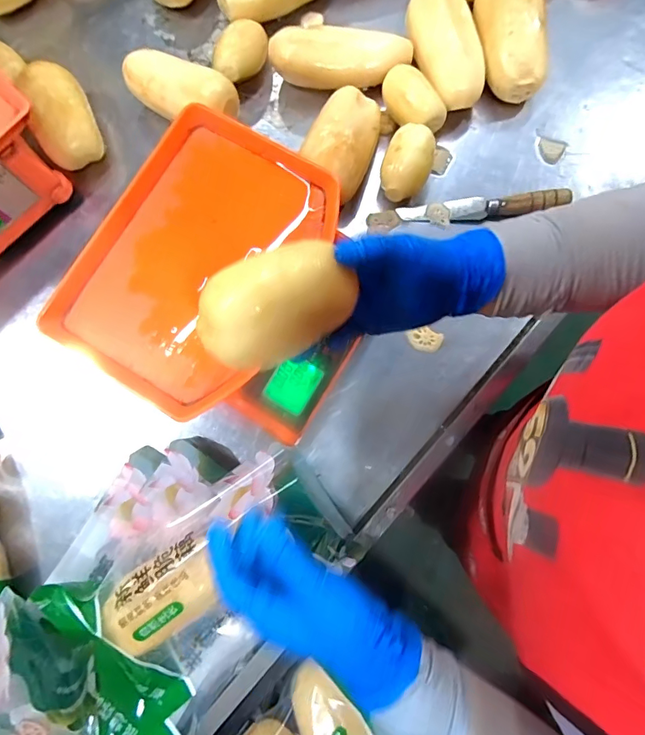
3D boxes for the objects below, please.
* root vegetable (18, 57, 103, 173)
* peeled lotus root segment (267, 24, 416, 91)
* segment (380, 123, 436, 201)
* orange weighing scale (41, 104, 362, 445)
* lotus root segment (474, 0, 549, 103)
[{"bbox_3d":[-0.335,-0.324,0.565,0.071,0.072,0.113,-17,81,1],"label":"root vegetable"},{"bbox_3d":[0.025,-0.404,0.572,0.183,0.061,0.068,1,82,3],"label":"peeled lotus root segment"},{"bbox_3d":[0.104,-0.246,0.532,0.058,0.058,0.086,17,83,5],"label":"segment"},{"bbox_3d":[-0.094,-0.085,0.482,0.279,0.118,0.285,30,84,7],"label":"orange weighing scale"},{"bbox_3d":[0.238,-0.418,0.557,0.076,0.066,0.141,-6,81,2],"label":"lotus root segment"}]

